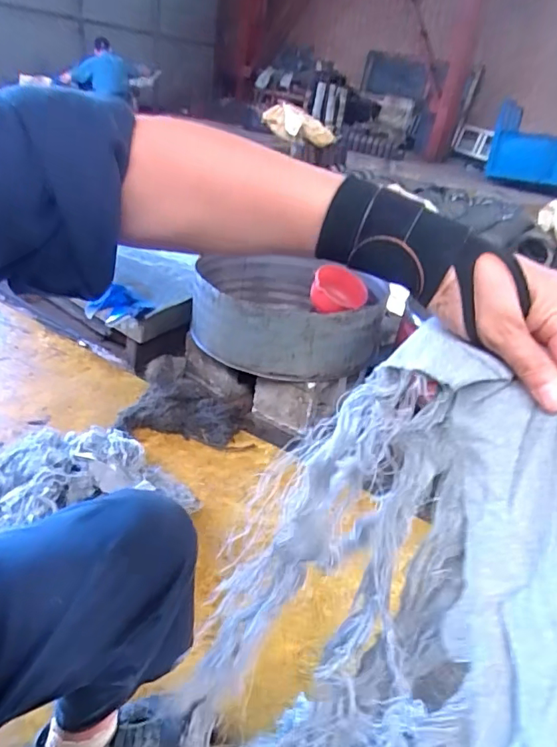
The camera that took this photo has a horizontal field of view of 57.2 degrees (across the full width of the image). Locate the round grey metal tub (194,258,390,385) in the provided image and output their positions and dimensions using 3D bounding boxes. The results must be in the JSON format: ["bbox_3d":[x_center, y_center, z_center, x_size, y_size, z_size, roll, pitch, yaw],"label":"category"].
[{"bbox_3d":[0.017,-0.198,1.493,0.510,0.200,0.524,7,31,-4],"label":"round grey metal tub"}]

